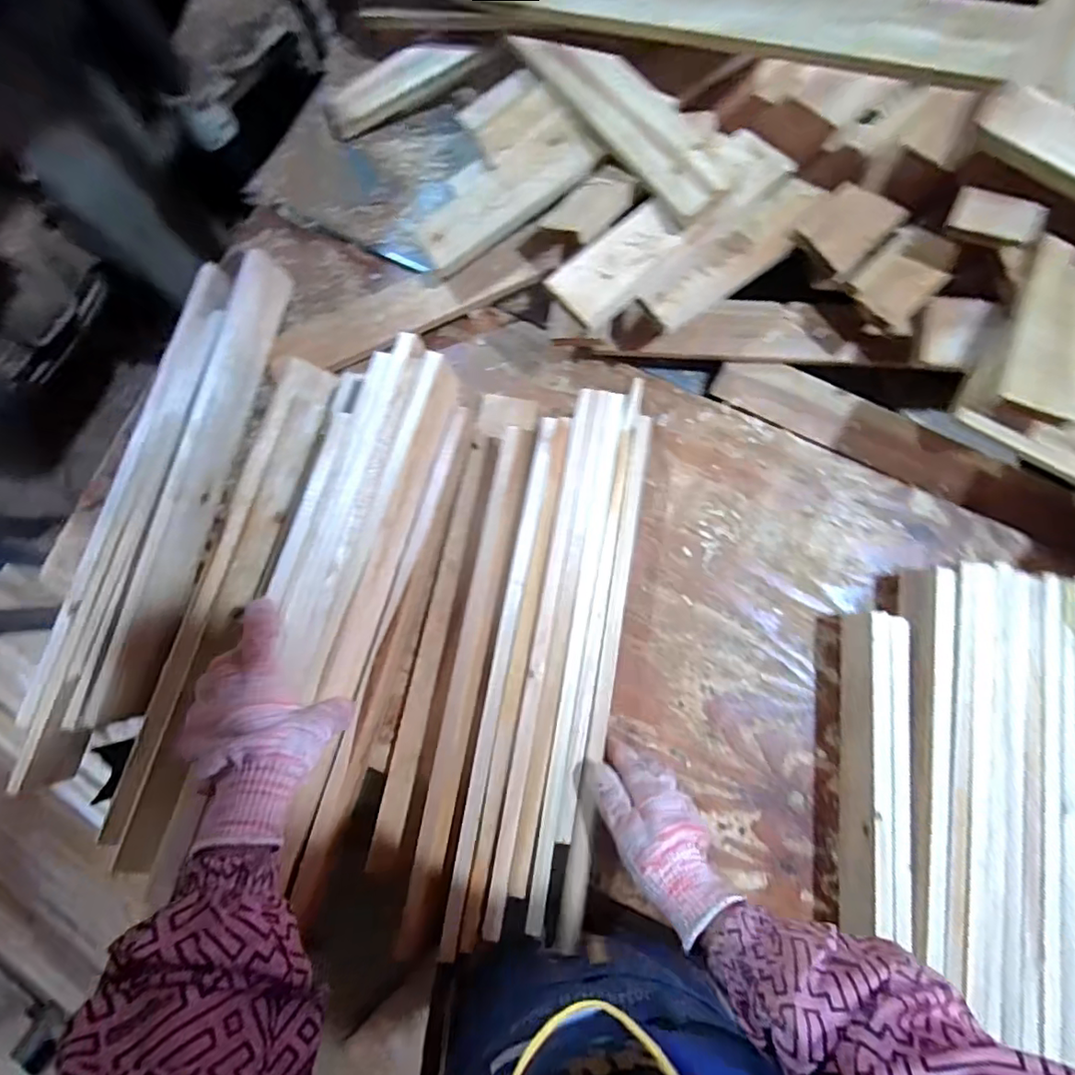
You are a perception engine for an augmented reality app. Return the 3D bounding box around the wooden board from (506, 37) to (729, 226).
[{"bbox_3d":[0.084,-0.423,0.533,0.072,0.018,0.290,-35,71,10],"label":"wooden board"}]

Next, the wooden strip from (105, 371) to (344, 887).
[{"bbox_3d":[-0.319,0.056,0.548,0.056,0.021,0.501,18,83,4],"label":"wooden strip"}]

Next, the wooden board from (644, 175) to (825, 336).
[{"bbox_3d":[0.193,-0.280,0.529,0.204,0.018,0.059,-38,82,-5],"label":"wooden board"}]

